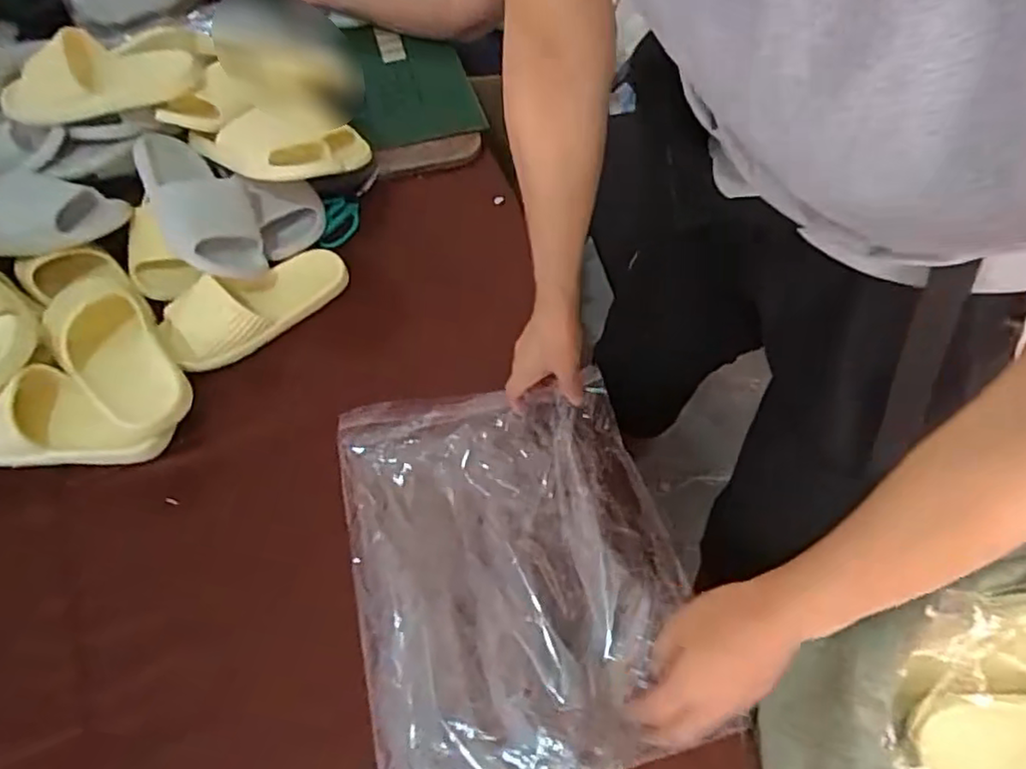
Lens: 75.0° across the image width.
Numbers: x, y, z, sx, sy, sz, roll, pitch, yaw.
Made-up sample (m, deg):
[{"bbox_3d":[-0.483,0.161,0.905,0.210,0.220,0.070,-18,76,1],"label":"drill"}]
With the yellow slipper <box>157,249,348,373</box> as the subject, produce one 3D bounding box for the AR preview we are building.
[{"bbox_3d":[-0.320,-0.108,0.829,0.102,0.062,0.232,38,52,22],"label":"yellow slipper"}]

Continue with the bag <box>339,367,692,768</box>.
[{"bbox_3d":[-0.002,0.163,0.639,0.292,0.043,0.382,-13,58,-6],"label":"bag"}]

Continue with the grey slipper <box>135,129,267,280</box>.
[{"bbox_3d":[-0.402,-0.233,0.842,0.109,0.057,0.249,-20,72,-37],"label":"grey slipper"}]

